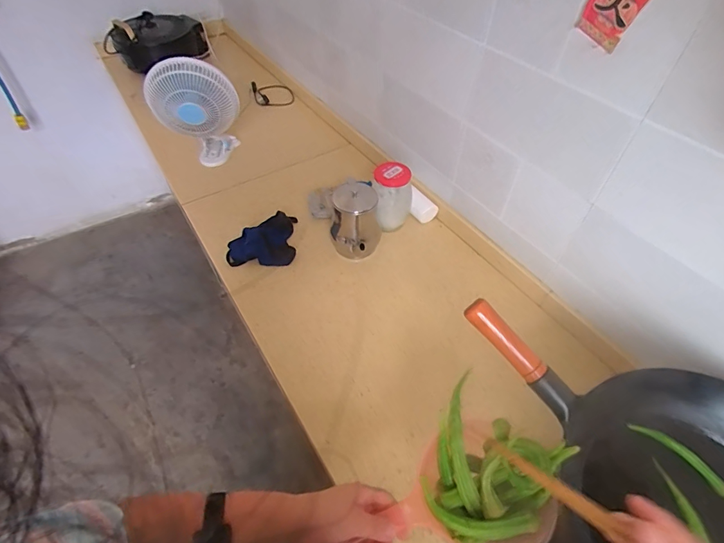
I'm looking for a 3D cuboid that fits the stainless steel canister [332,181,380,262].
[{"bbox_3d":[-0.014,-0.104,0.918,0.112,0.158,0.090,29,55,23],"label":"stainless steel canister"}]

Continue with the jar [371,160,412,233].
[{"bbox_3d":[0.075,-0.171,0.978,0.094,0.157,0.102,3,49,2],"label":"jar"}]

